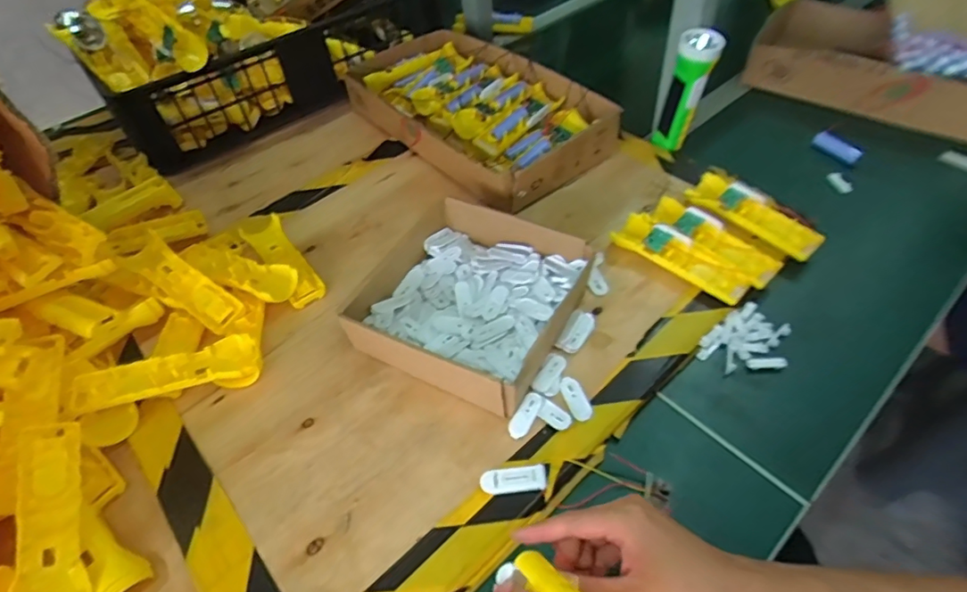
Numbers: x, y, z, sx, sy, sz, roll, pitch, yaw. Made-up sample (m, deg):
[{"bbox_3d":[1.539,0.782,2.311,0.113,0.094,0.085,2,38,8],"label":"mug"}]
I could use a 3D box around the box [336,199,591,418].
[{"bbox_3d":[-0.020,0.003,0.583,0.206,0.070,0.213,19,54,19],"label":"box"}]

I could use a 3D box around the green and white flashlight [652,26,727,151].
[{"bbox_3d":[0.276,-0.277,0.733,0.051,0.171,0.042,16,53,17],"label":"green and white flashlight"}]

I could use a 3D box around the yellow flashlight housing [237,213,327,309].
[{"bbox_3d":[-0.251,-0.046,0.674,0.048,0.022,0.156,-33,55,-22],"label":"yellow flashlight housing"}]

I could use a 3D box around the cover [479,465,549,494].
[{"bbox_3d":[0.027,0.167,0.485,0.058,0.012,0.022,-4,50,1],"label":"cover"}]

